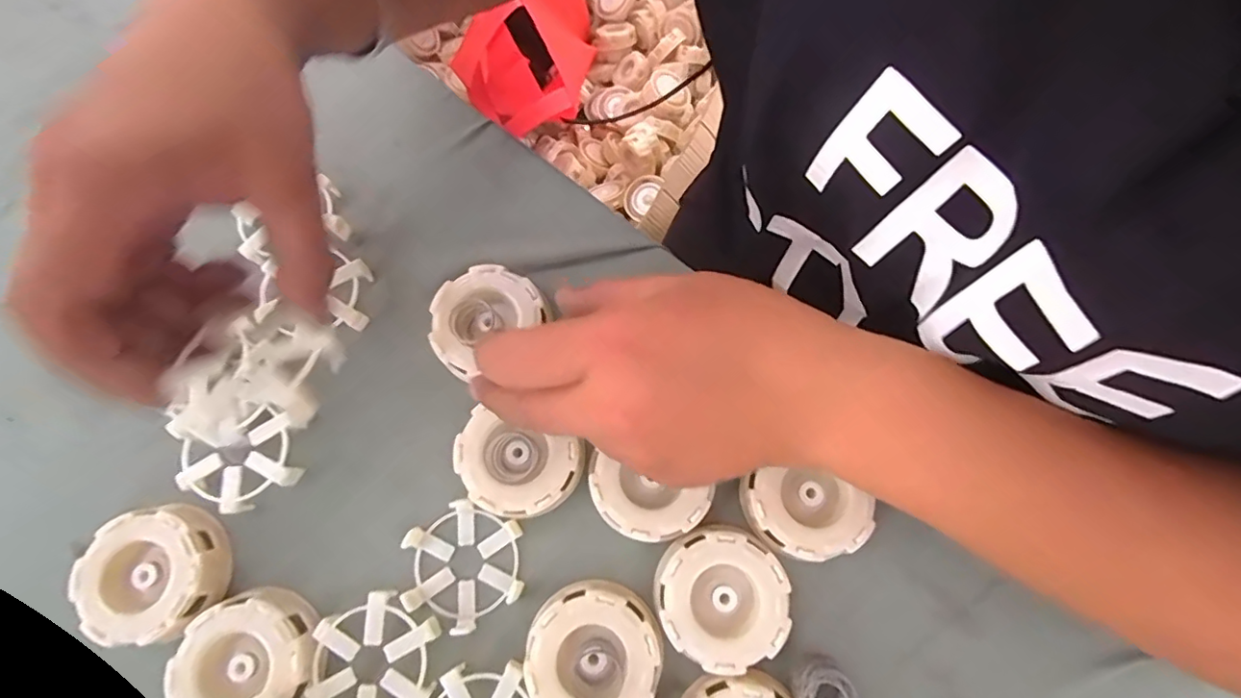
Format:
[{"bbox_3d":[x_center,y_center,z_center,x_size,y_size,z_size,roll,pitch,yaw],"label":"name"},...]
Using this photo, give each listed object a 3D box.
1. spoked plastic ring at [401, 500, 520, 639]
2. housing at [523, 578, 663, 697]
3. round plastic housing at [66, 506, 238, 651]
[{"bbox_3d":[-0.077,0.105,0.272,0.060,0.008,0.054,25,72,6],"label":"spoked plastic ring"},{"bbox_3d":[-0.012,0.141,0.255,0.059,0.021,0.061,1,71,-2],"label":"housing"},{"bbox_3d":[-0.219,0.105,0.261,0.057,0.019,0.058,1,71,-2],"label":"round plastic housing"}]

